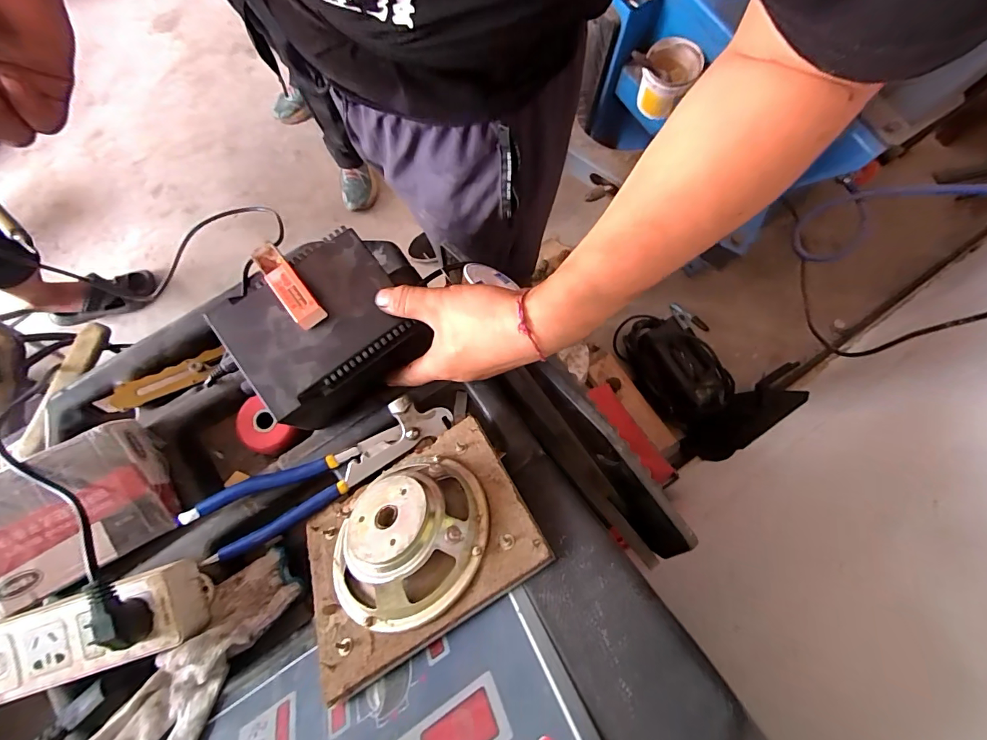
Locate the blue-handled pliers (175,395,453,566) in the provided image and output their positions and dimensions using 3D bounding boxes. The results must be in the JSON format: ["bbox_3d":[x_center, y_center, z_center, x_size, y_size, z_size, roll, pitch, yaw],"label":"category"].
[{"bbox_3d":[-0.145,0.090,0.366,0.229,0.022,0.051,-27,78,-5],"label":"blue-handled pliers"}]

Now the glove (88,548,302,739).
[{"bbox_3d":[-0.222,0.229,0.321,0.078,0.053,0.175,33,68,8],"label":"glove"}]

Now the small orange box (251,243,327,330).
[{"bbox_3d":[-0.162,-0.067,0.335,0.021,0.015,0.078,-37,79,-7],"label":"small orange box"}]

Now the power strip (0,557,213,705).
[{"bbox_3d":[-0.316,0.200,0.326,0.176,0.034,0.063,-18,77,-3],"label":"power strip"}]

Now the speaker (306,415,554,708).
[{"bbox_3d":[-0.065,0.117,0.309,0.169,0.050,0.139,-33,45,-4],"label":"speaker"}]

